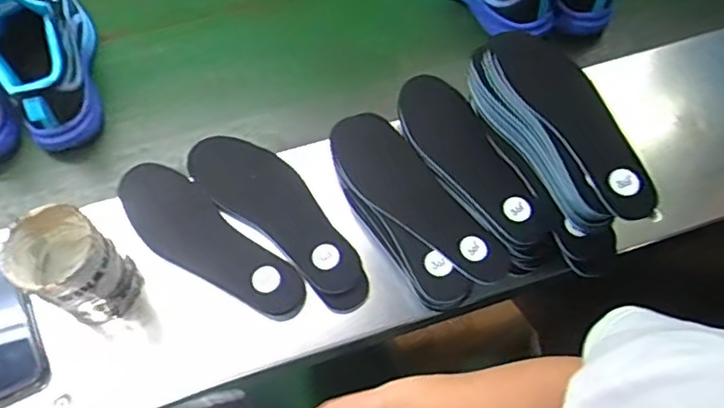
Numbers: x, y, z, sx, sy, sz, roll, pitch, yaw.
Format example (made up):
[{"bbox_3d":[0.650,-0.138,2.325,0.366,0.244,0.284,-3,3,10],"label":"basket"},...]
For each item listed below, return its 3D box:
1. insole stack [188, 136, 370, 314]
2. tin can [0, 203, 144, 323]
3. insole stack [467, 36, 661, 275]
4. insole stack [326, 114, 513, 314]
[{"bbox_3d":[-0.086,0.008,0.681,0.257,0.012,0.084,42,71,17],"label":"insole stack"},{"bbox_3d":[-0.278,0.064,0.603,0.087,0.127,0.074,29,68,12],"label":"tin can"},{"bbox_3d":[0.206,-0.067,0.654,0.093,0.103,0.260,-24,68,-11],"label":"insole stack"},{"bbox_3d":[0.045,0.002,0.669,0.097,0.036,0.236,-36,70,-16],"label":"insole stack"}]

